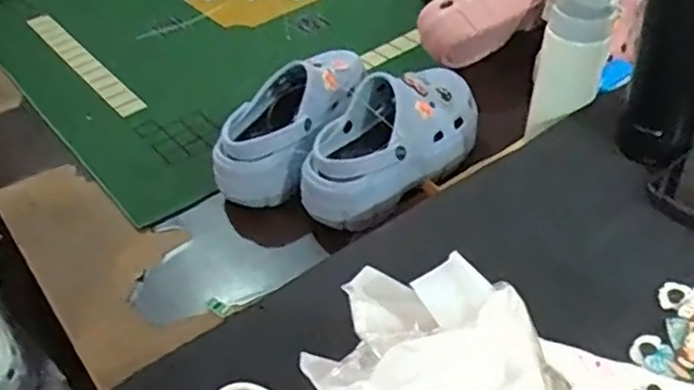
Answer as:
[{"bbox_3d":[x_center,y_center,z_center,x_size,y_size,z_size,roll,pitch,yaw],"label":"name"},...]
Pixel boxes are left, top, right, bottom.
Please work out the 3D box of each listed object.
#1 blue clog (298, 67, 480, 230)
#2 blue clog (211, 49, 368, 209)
[{"bbox_3d":[0.056,-0.063,0.781,0.112,0.094,0.247,24,49,32],"label":"blue clog"},{"bbox_3d":[-0.060,-0.098,0.798,0.094,0.078,0.246,20,60,28],"label":"blue clog"}]

